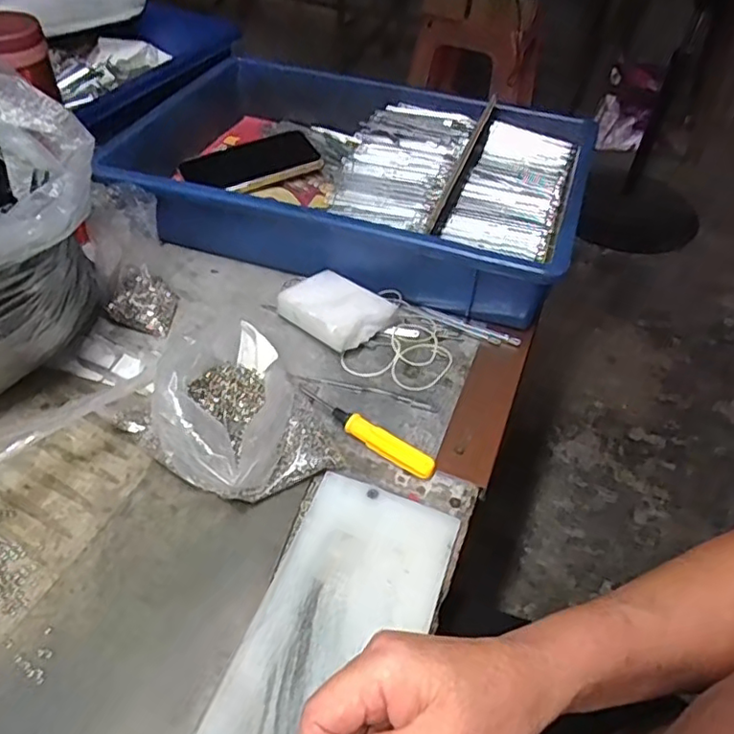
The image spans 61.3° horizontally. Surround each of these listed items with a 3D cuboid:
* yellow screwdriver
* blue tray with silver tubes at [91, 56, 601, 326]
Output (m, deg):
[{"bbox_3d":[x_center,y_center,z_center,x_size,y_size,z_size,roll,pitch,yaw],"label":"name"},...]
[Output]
[{"bbox_3d":[-0.003,0.045,0.442,0.118,0.012,0.018,29,51,21],"label":"yellow screwdriver"},{"bbox_3d":[-0.018,-0.180,0.614,0.431,0.091,0.294,16,47,11],"label":"blue tray with silver tubes"}]

